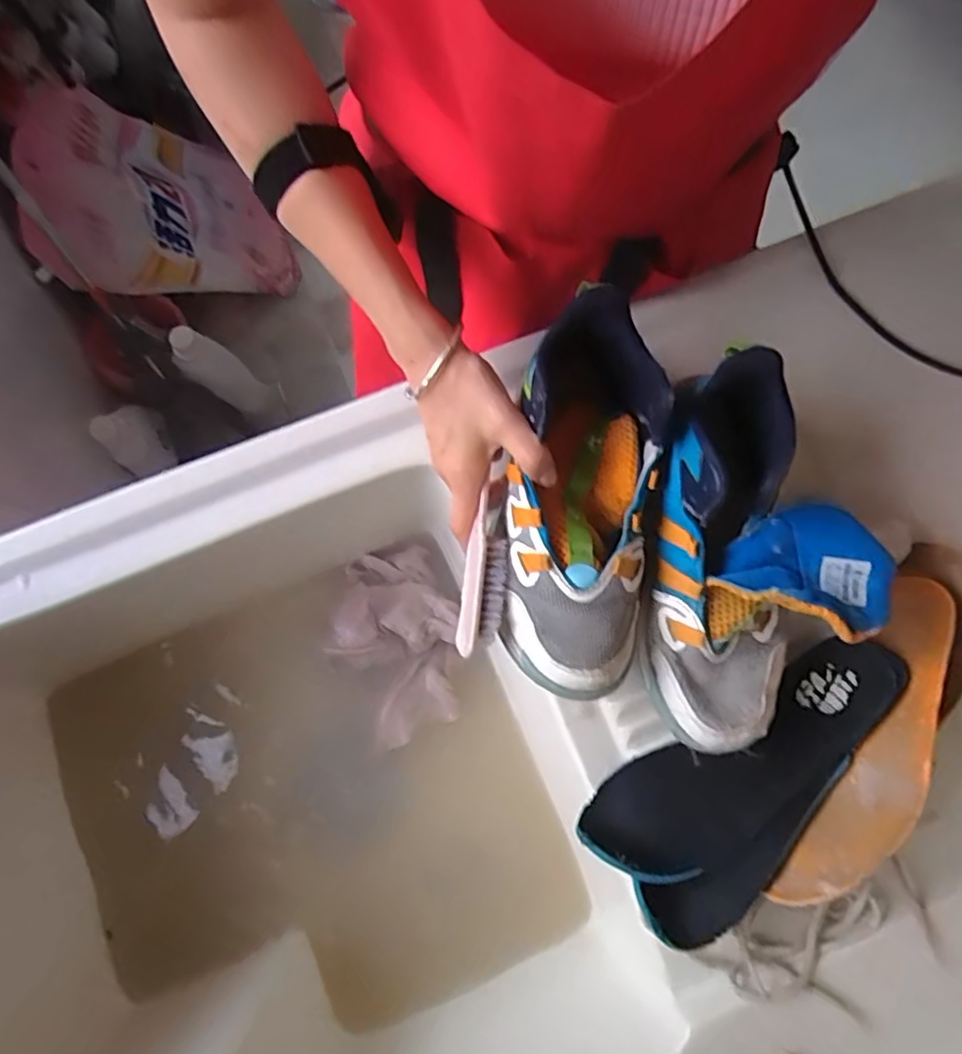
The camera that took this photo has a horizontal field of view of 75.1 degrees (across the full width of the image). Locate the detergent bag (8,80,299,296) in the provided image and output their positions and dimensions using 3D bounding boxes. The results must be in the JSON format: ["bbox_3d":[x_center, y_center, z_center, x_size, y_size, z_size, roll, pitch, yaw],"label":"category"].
[{"bbox_3d":[-0.669,-0.685,1.324,0.093,0.571,0.344,-4,101,29],"label":"detergent bag"}]

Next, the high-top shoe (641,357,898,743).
[{"bbox_3d":[0.172,0.020,0.371,0.125,0.098,0.213,2,78,0],"label":"high-top shoe"}]

